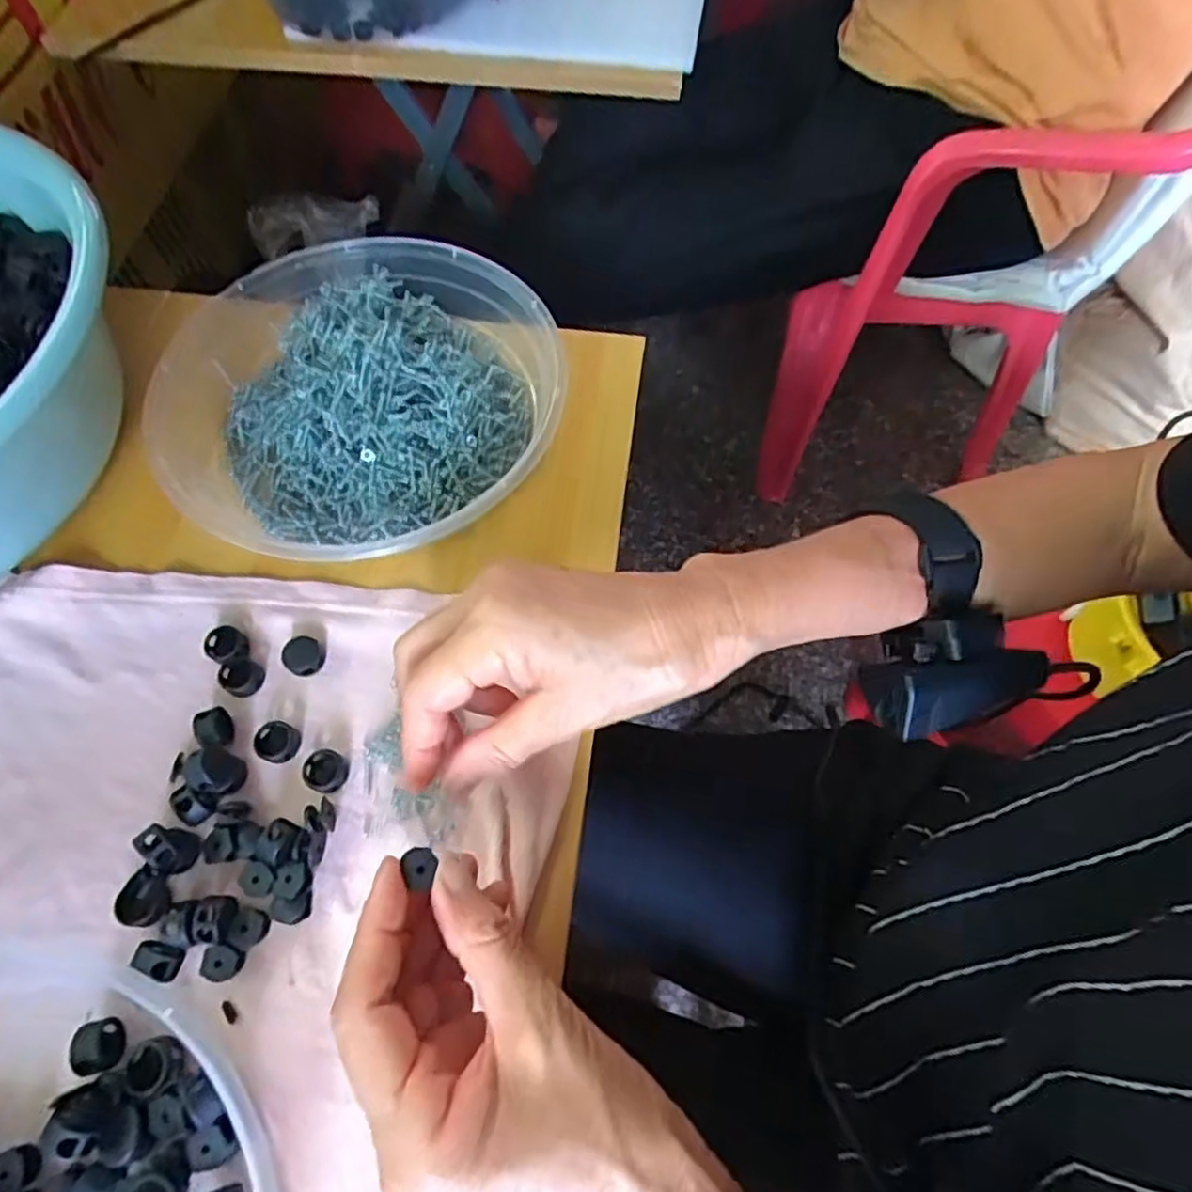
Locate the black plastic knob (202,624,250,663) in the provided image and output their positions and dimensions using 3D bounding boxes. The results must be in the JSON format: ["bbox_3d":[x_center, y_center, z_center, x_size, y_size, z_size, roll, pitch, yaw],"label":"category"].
[{"bbox_3d":[-0.170,0.023,0.322,0.020,0.007,0.016,36,69,16],"label":"black plastic knob"}]

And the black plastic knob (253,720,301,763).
[{"bbox_3d":[-0.139,0.063,0.303,0.018,0.007,0.017,0,64,0],"label":"black plastic knob"}]

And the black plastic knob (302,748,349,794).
[{"bbox_3d":[-0.115,0.074,0.297,0.018,0.006,0.017,0,64,0],"label":"black plastic knob"}]

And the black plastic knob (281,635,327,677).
[{"bbox_3d":[-0.134,0.027,0.320,0.017,0.009,0.018,0,64,0],"label":"black plastic knob"}]

